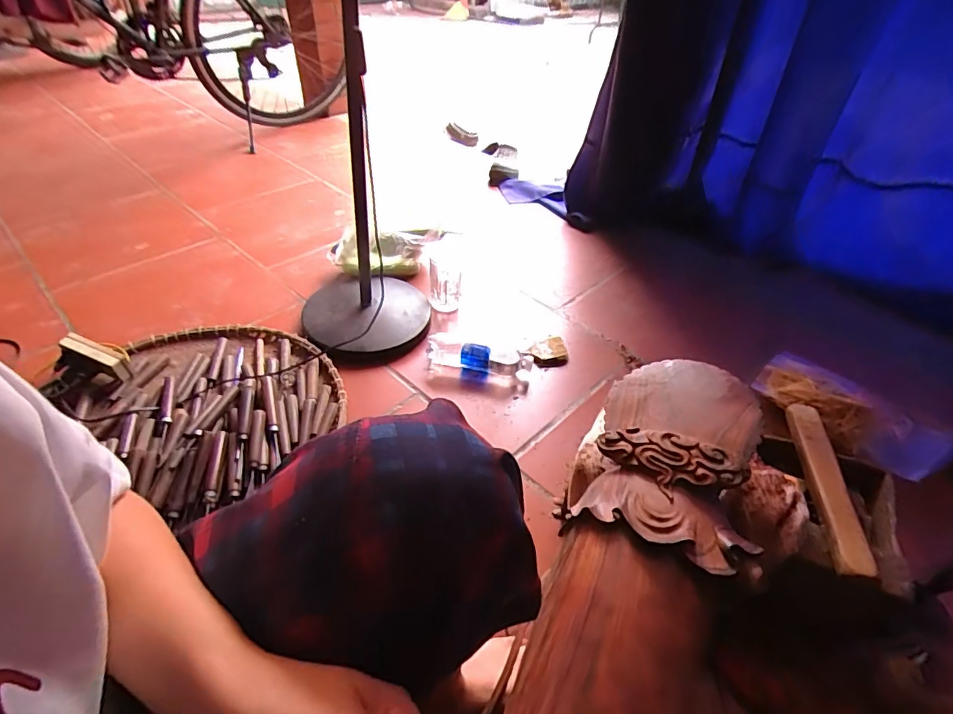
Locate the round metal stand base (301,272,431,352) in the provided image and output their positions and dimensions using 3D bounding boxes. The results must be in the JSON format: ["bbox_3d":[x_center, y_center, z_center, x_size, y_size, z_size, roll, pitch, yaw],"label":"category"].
[{"bbox_3d":[-0.234,-0.098,1.061,0.264,0.048,0.270,-4,42,-8],"label":"round metal stand base"}]

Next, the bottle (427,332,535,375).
[{"bbox_3d":[0.008,0.001,0.969,0.204,0.073,0.051,7,42,5],"label":"bottle"}]

